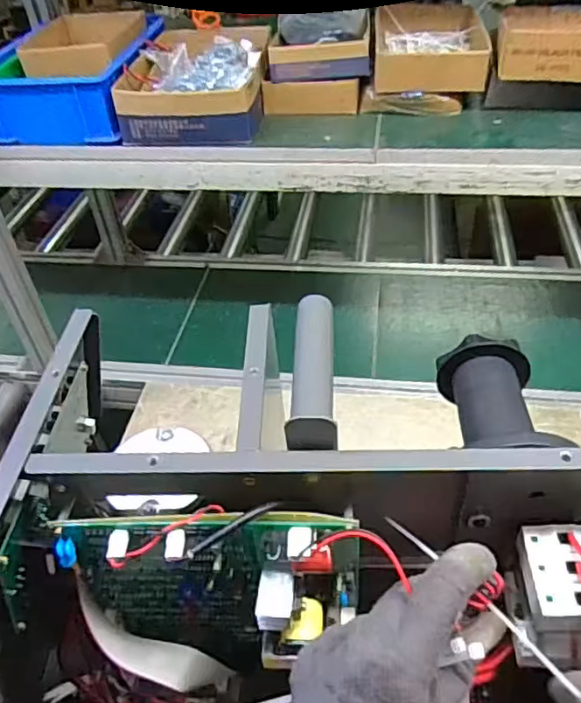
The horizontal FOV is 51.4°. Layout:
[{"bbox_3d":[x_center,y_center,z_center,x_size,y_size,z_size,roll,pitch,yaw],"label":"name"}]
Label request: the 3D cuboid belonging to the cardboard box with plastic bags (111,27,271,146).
[{"bbox_3d":[-0.124,-0.394,0.862,0.182,0.070,0.298,1,44,6],"label":"cardboard box with plastic bags"}]

